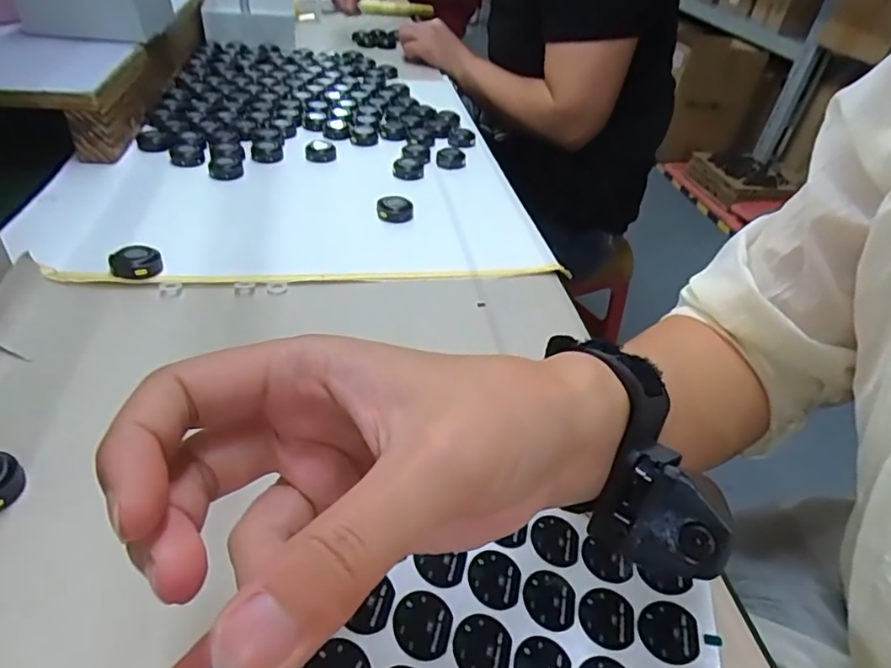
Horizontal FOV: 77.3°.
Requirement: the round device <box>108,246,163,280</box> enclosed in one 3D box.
[{"bbox_3d":[-0.209,-0.047,0.377,0.031,0.016,0.025,-15,45,-25],"label":"round device"}]

